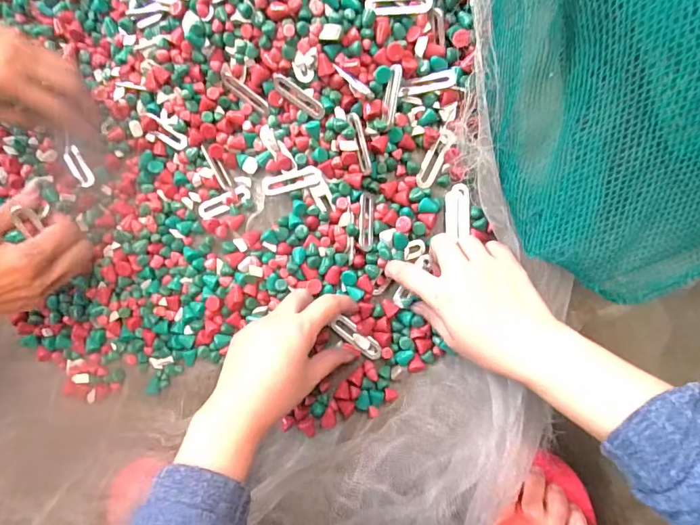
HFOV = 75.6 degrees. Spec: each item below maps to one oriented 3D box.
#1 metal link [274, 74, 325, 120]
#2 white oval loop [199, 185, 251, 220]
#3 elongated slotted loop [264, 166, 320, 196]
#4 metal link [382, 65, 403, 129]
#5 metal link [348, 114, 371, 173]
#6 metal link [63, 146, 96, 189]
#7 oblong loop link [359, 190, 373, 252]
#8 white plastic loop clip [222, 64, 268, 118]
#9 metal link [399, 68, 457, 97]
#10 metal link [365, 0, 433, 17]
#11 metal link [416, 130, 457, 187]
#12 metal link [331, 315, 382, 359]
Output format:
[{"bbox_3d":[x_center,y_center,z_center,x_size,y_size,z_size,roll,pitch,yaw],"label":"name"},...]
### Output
[{"bbox_3d":[-0.046,-0.148,0.404,0.056,0.005,0.017,39,123,5],"label":"metal link"},{"bbox_3d":[-0.122,-0.058,0.437,0.054,0.007,0.021,-27,85,5],"label":"white oval loop"},{"bbox_3d":[-0.054,-0.077,0.419,0.055,0.005,0.018,-12,88,7],"label":"elongated slotted loop"},{"bbox_3d":[0.036,-0.143,0.390,0.011,0.007,0.051,11,107,7],"label":"metal link"},{"bbox_3d":[0.009,-0.106,0.401,0.010,0.008,0.054,-15,99,6],"label":"metal link"},{"bbox_3d":[-0.272,-0.095,0.453,0.018,0.004,0.042,-32,84,4],"label":"metal link"},{"bbox_3d":[0.015,-0.037,0.406,0.013,0.007,0.054,-1,90,8],"label":"oblong loop link"},{"bbox_3d":[-0.098,-0.159,0.420,0.056,0.014,0.014,44,95,6],"label":"white plastic loop clip"},{"bbox_3d":[0.067,-0.155,0.391,0.049,0.005,0.015,-6,87,23],"label":"metal link"},{"bbox_3d":[0.041,-0.218,0.380,0.055,0.004,0.020,-7,97,1],"label":"metal link"},{"bbox_3d":[0.076,-0.093,0.406,0.018,0.004,0.053,29,103,7],"label":"metal link"},{"bbox_3d":[0.007,0.068,0.410,0.051,0.004,0.017,36,92,8],"label":"metal link"}]

